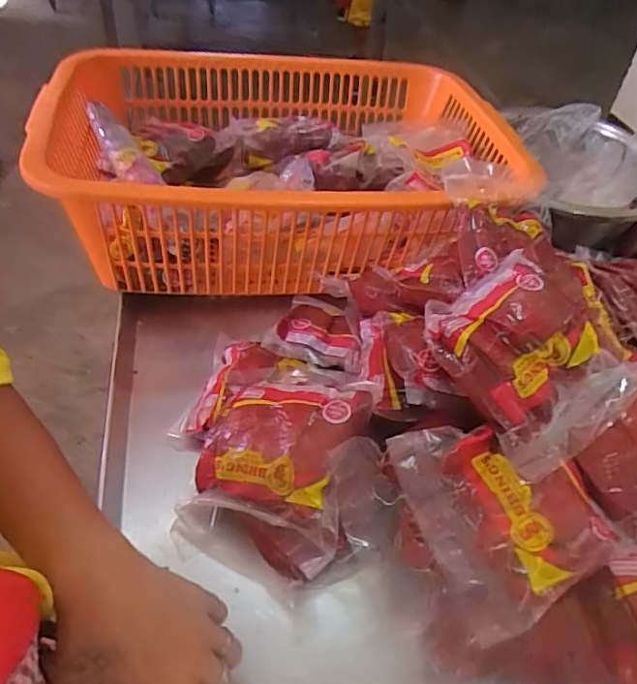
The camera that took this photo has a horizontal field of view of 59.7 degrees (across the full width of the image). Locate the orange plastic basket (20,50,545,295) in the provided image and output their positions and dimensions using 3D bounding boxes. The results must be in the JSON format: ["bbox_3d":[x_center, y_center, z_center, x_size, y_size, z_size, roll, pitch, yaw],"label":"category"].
[{"bbox_3d":[-0.035,-0.216,0.690,0.524,0.158,0.386,-9,47,-14],"label":"orange plastic basket"}]

